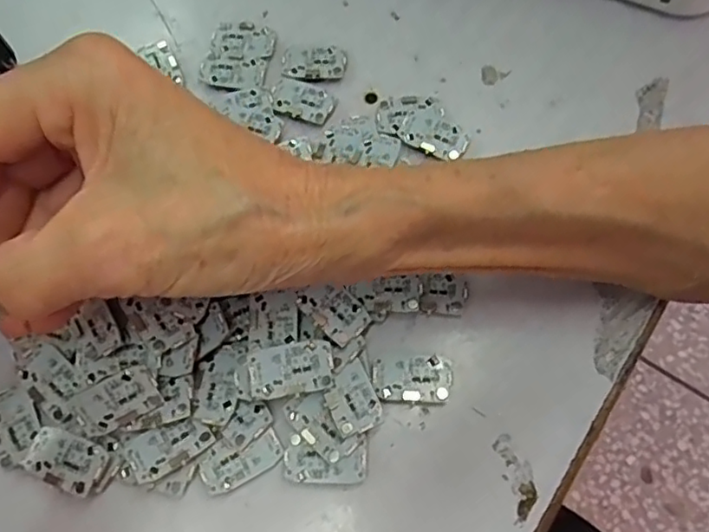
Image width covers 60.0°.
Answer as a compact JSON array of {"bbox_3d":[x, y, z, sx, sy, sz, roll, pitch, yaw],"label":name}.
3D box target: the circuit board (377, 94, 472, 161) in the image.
[{"bbox_3d":[0.031,-0.063,0.271,0.042,0.004,0.026,27,71,12],"label":"circuit board"}]

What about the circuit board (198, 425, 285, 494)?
[{"bbox_3d":[-0.041,0.069,0.221,0.029,0.004,0.017,-28,73,-10],"label":"circuit board"}]

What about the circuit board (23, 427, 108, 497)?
[{"bbox_3d":[-0.104,0.069,0.218,0.031,0.004,0.016,16,64,18],"label":"circuit board"}]

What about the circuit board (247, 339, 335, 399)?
[{"bbox_3d":[-0.022,0.037,0.218,0.029,0.004,0.017,-10,83,-6],"label":"circuit board"}]

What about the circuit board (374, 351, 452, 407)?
[{"bbox_3d":[0.023,0.043,0.233,0.028,0.005,0.020,-3,70,-2],"label":"circuit board"}]

